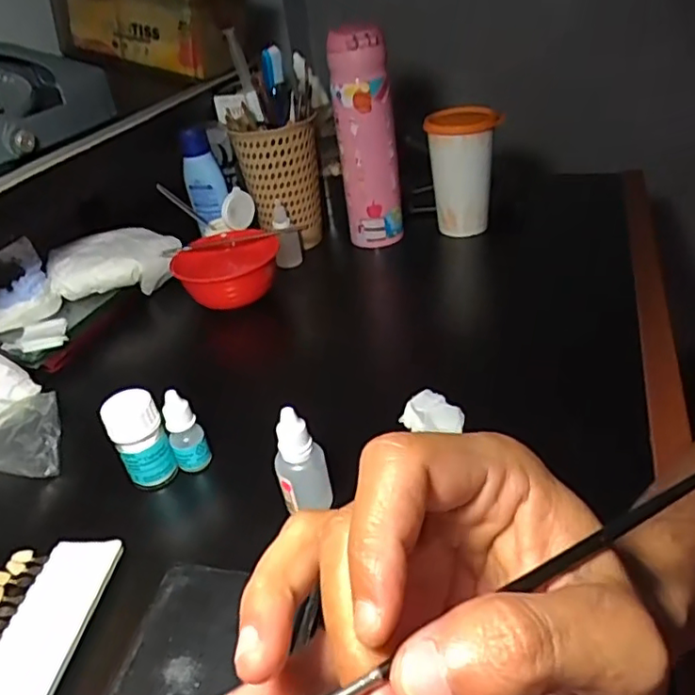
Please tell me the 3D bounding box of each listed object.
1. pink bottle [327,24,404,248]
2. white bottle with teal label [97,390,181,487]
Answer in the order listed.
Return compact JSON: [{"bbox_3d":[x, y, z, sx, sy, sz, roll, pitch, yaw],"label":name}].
[{"bbox_3d":[0.022,-0.219,0.648,0.065,0.222,0.057,-6,34,3],"label":"pink bottle"},{"bbox_3d":[-0.143,0.063,0.413,0.033,0.063,0.030,-27,38,-26],"label":"white bottle with teal label"}]

